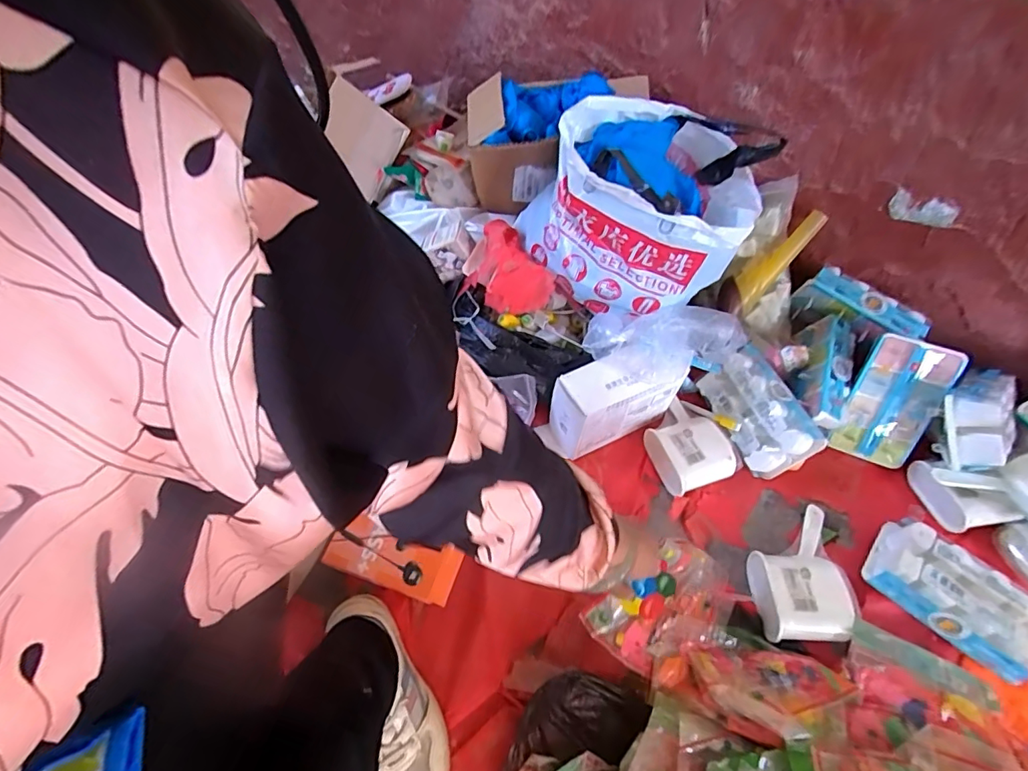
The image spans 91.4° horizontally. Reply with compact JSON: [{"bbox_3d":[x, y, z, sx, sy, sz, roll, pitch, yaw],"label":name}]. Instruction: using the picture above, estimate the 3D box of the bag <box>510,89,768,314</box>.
[{"bbox_3d":[0.178,-0.239,0.670,0.254,0.201,0.262,28,61,17],"label":"bag"}]

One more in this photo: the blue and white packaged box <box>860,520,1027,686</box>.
[{"bbox_3d":[0.550,0.257,0.625,0.176,0.049,0.101,39,64,22],"label":"blue and white packaged box"}]

